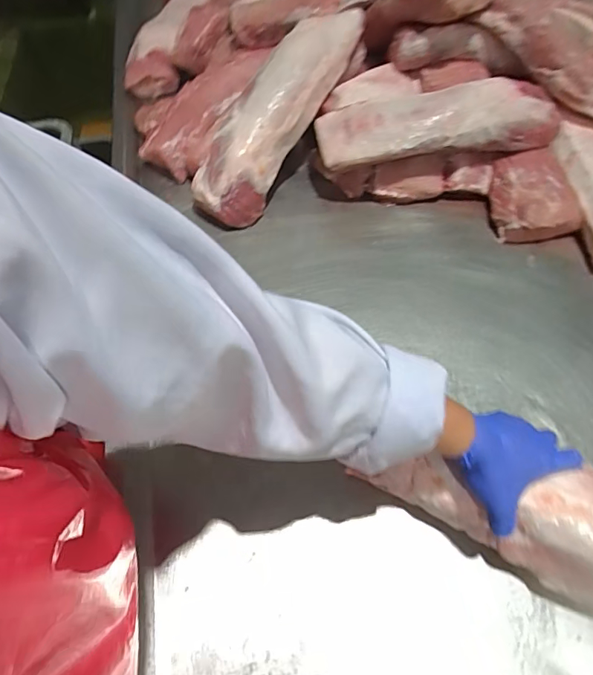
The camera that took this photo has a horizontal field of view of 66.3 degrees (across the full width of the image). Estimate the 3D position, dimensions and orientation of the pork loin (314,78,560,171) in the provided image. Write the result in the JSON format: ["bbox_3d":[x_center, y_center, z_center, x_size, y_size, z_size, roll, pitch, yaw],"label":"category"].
[{"bbox_3d":[0.253,-0.379,0.805,0.430,0.081,0.119,-6,56,0],"label":"pork loin"}]

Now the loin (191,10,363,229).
[{"bbox_3d":[-0.030,-0.434,0.830,0.139,0.114,0.496,24,76,19],"label":"loin"}]

